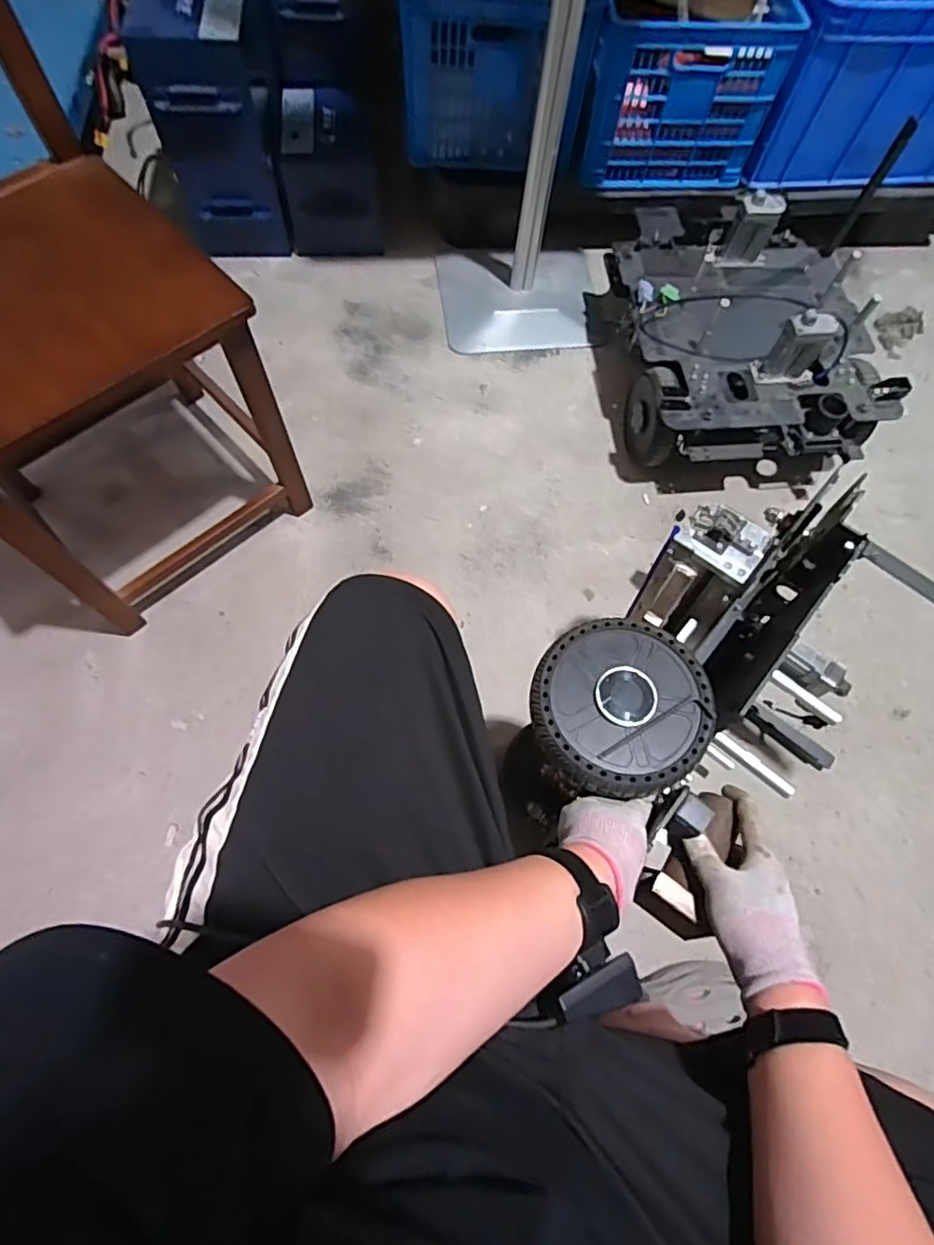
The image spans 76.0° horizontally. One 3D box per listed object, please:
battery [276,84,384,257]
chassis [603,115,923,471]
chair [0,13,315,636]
[{"bbox_3d":[-0.289,-0.972,1.288,0.194,0.188,0.262,-5,70,-4],"label":"battery"},{"bbox_3d":[0.495,-0.548,1.088,0.416,0.284,0.564,-4,69,-5],"label":"chassis"},{"bbox_3d":[-0.551,-0.393,0.740,0.403,0.744,0.465,-40,76,-16],"label":"chair"}]

